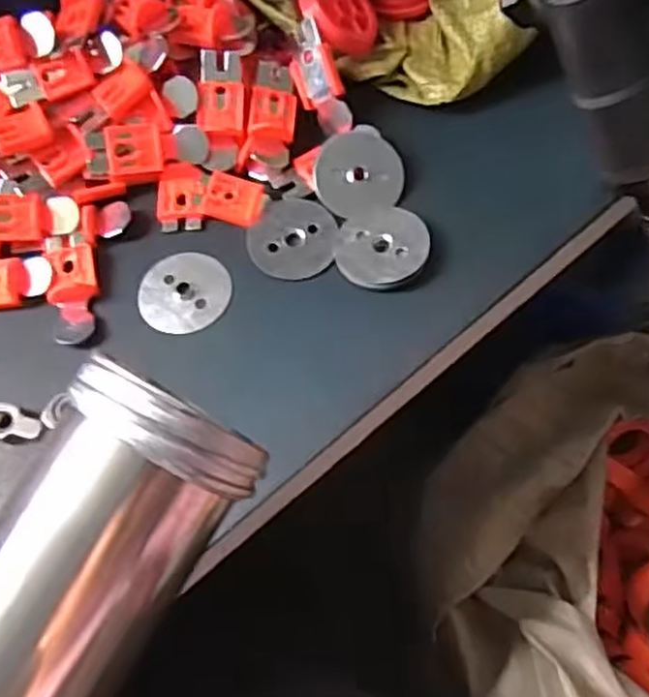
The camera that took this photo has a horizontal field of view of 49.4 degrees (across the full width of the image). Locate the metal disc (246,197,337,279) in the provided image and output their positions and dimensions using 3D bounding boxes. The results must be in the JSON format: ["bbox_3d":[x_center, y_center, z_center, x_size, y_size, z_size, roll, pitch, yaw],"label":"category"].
[{"bbox_3d":[-0.016,-0.057,0.364,0.046,0.004,0.045,-1,64,2],"label":"metal disc"}]

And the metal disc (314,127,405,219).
[{"bbox_3d":[0.018,-0.092,0.370,0.045,0.005,0.048,0,80,0],"label":"metal disc"}]

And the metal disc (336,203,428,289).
[{"bbox_3d":[0.029,-0.052,0.352,0.045,0.005,0.044,-1,64,2],"label":"metal disc"}]

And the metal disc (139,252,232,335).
[{"bbox_3d":[-0.071,-0.029,0.357,0.046,0.004,0.043,-1,64,2],"label":"metal disc"}]

